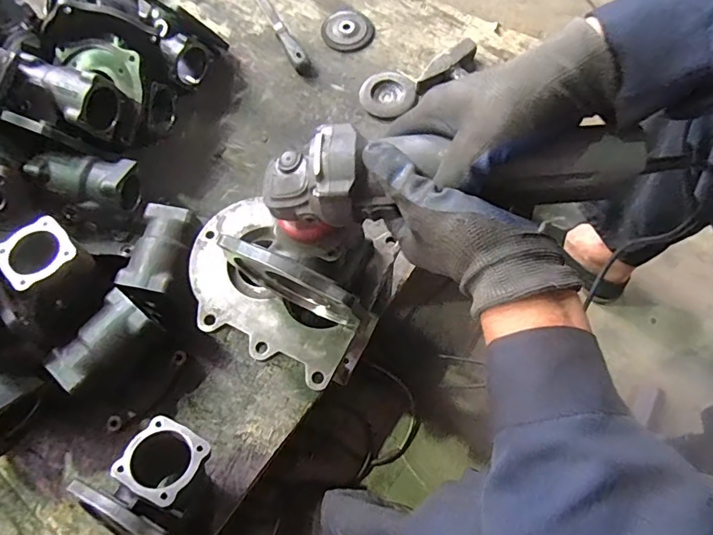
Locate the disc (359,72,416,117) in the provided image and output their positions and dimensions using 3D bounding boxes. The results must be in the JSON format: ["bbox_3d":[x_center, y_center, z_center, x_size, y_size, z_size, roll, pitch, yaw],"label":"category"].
[{"bbox_3d":[0.054,-0.305,0.836,0.089,0.013,0.091,0,68,1],"label":"disc"}]

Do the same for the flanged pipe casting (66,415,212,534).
[{"bbox_3d":[-0.210,0.243,0.547,0.127,0.151,0.109,36,73,14],"label":"flanged pipe casting"}]

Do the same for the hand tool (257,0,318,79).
[{"bbox_3d":[-0.148,-0.460,0.894,0.030,0.027,0.271,-27,70,-9],"label":"hand tool"}]

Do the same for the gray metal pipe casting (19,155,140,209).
[{"bbox_3d":[-0.380,-0.126,0.668,0.139,0.057,0.075,12,68,-11],"label":"gray metal pipe casting"}]

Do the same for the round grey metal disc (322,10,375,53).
[{"bbox_3d":[-0.015,-0.449,0.898,0.099,0.009,0.095,0,68,1],"label":"round grey metal disc"}]

